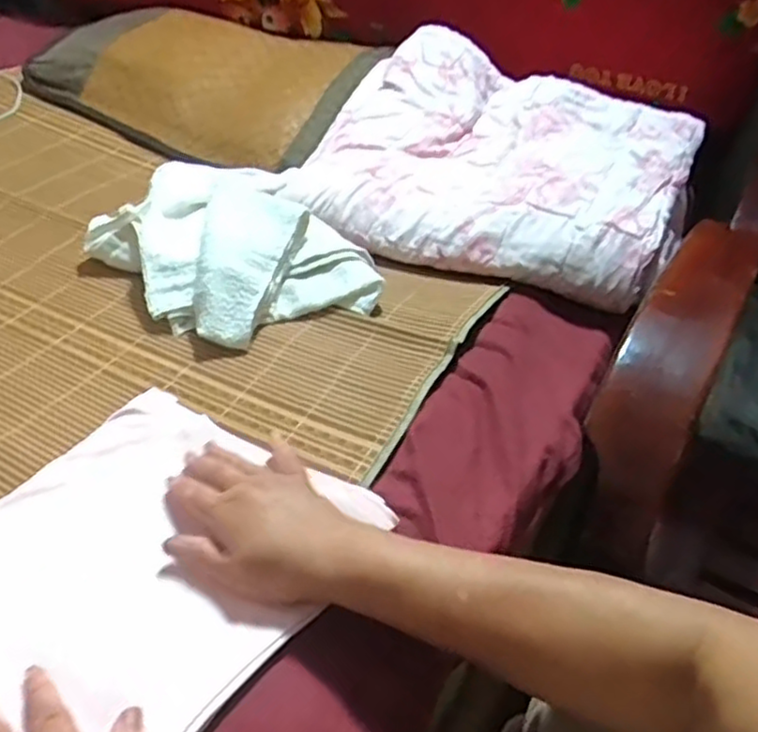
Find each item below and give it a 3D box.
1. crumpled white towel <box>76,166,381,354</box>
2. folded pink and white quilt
[{"bbox_3d":[-0.175,-0.143,0.770,0.361,0.084,0.189,29,47,29],"label":"crumpled white towel"},{"bbox_3d":[0.138,-0.252,0.882,0.454,0.115,0.350,19,43,20],"label":"folded pink and white quilt"}]

